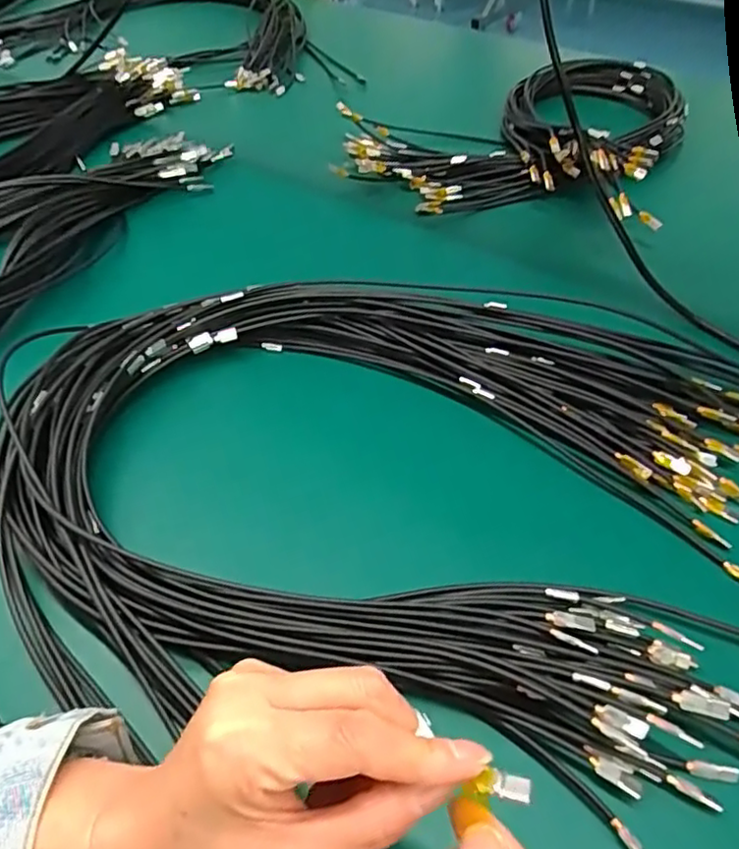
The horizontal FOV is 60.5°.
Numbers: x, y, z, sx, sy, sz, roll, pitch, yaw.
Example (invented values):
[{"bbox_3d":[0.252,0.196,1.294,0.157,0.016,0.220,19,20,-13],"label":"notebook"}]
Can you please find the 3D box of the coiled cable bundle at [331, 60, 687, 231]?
[{"bbox_3d":[0.171,-0.361,0.759,0.380,0.081,0.403,14,49,13],"label":"coiled cable bundle"}]

